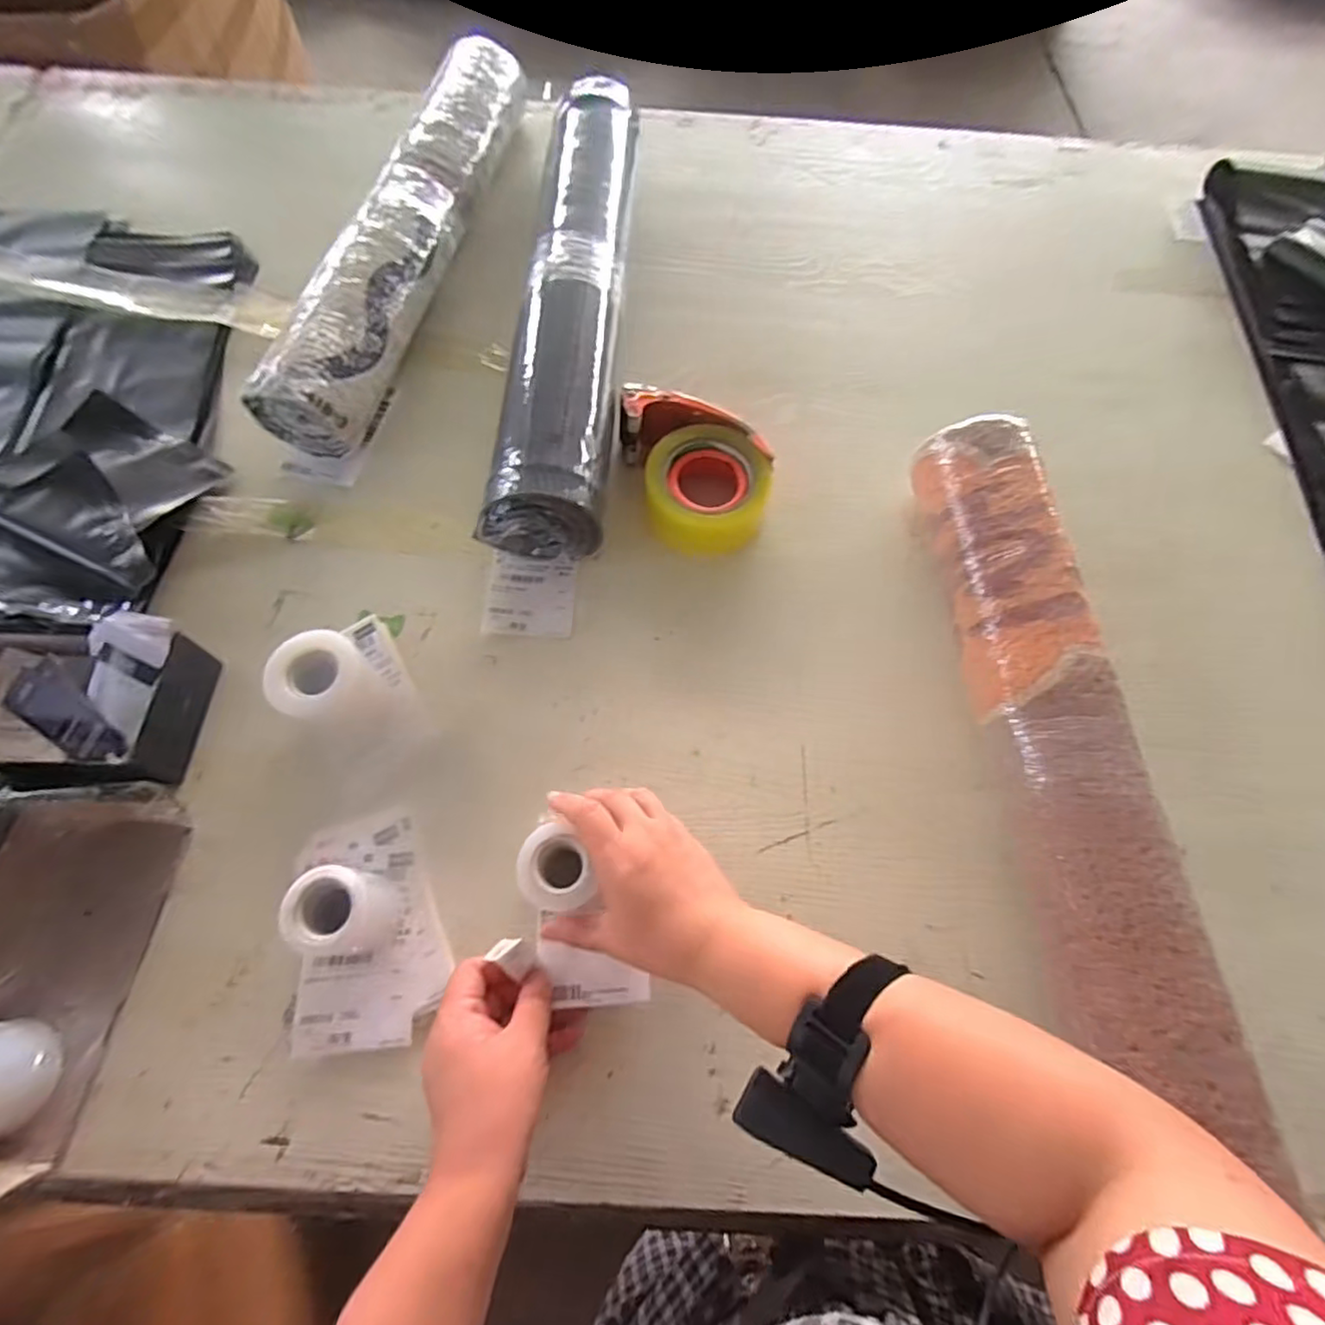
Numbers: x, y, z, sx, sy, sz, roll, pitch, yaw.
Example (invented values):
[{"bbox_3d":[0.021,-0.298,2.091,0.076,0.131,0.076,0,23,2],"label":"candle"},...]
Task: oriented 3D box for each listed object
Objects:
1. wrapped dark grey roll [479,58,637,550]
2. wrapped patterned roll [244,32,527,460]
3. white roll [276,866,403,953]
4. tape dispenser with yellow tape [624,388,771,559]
[{"bbox_3d":[-0.087,-0.376,0.648,0.103,0.089,0.602,3,66,-1],"label":"wrapped dark grey roll"},{"bbox_3d":[-0.263,-0.468,0.682,0.096,0.083,0.581,11,66,3],"label":"wrapped patterned roll"},{"bbox_3d":[-0.210,0.164,0.423,0.049,0.072,0.049,1,67,-1],"label":"white roll"},{"bbox_3d":[0.036,-0.179,0.586,0.120,0.054,0.163,-16,68,-8],"label":"tape dispenser with yellow tape"}]

